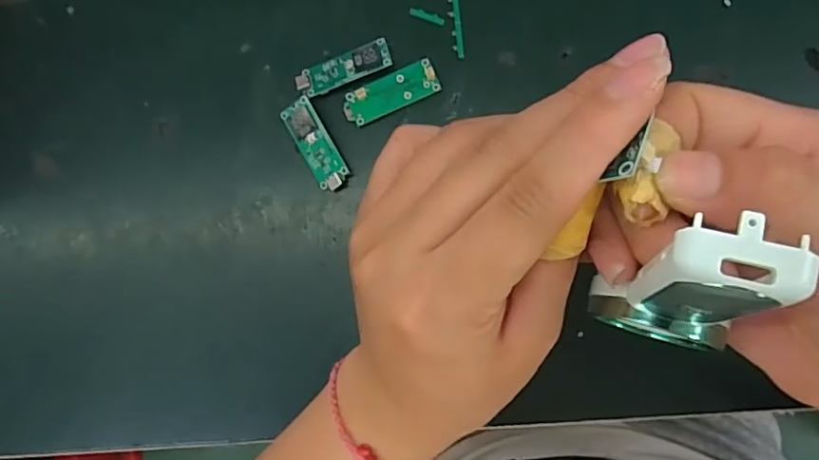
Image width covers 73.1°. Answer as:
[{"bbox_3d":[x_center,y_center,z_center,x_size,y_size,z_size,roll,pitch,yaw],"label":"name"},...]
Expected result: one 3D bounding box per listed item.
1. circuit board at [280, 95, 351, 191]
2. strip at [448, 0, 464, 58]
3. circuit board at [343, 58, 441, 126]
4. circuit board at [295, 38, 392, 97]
[{"bbox_3d":[-0.050,-0.045,0.290,0.018,0.005,0.049,-30,84,4],"label":"circuit board"},{"bbox_3d":[0.024,-0.109,0.288,0.006,0.004,0.037,-6,87,6],"label":"strip"},{"bbox_3d":[-0.010,-0.072,0.288,0.050,0.004,0.018,-24,85,5],"label":"circuit board"},{"bbox_3d":[-0.035,-0.085,0.292,0.051,0.006,0.017,-22,85,5],"label":"circuit board"}]

